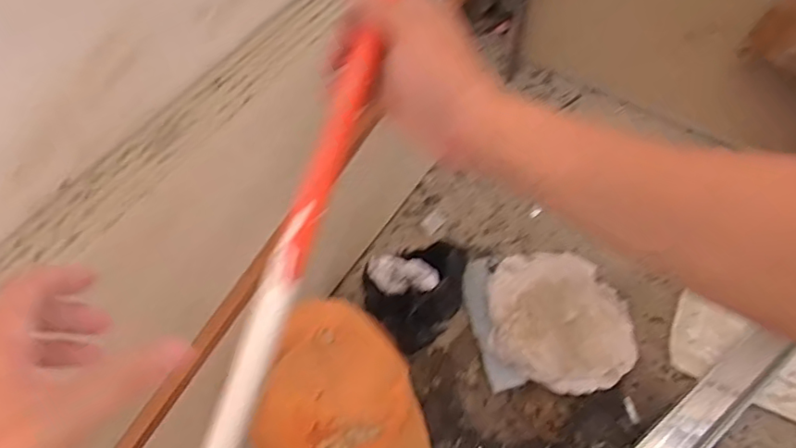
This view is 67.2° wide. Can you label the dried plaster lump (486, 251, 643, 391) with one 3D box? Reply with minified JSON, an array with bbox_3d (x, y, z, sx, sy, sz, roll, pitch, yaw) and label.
[{"bbox_3d":[0.195,0.109,0.707,0.170,0.038,0.165,1,56,-2],"label":"dried plaster lump"}]

